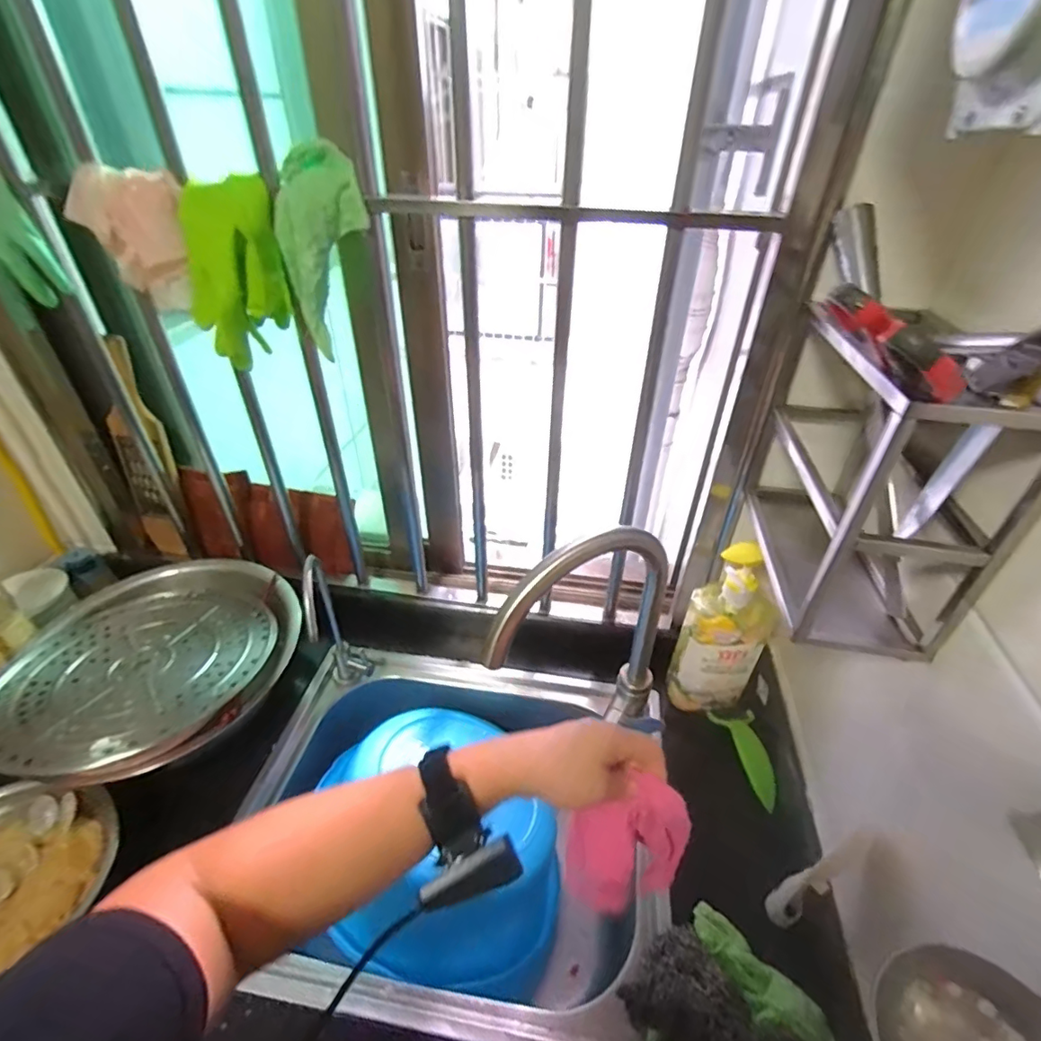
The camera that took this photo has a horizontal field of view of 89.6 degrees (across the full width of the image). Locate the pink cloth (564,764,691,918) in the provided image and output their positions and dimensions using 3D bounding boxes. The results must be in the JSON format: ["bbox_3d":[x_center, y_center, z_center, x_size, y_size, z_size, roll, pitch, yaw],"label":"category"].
[{"bbox_3d":[0.087,0.264,0.431,0.092,0.087,0.066,-15,41,-19],"label":"pink cloth"}]

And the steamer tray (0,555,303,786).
[{"bbox_3d":[-0.475,0.161,0.676,0.333,0.050,0.340,11,39,13],"label":"steamer tray"}]

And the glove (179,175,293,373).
[{"bbox_3d":[-0.297,-0.256,0.547,0.089,0.164,0.067,-22,43,-26],"label":"glove"}]

